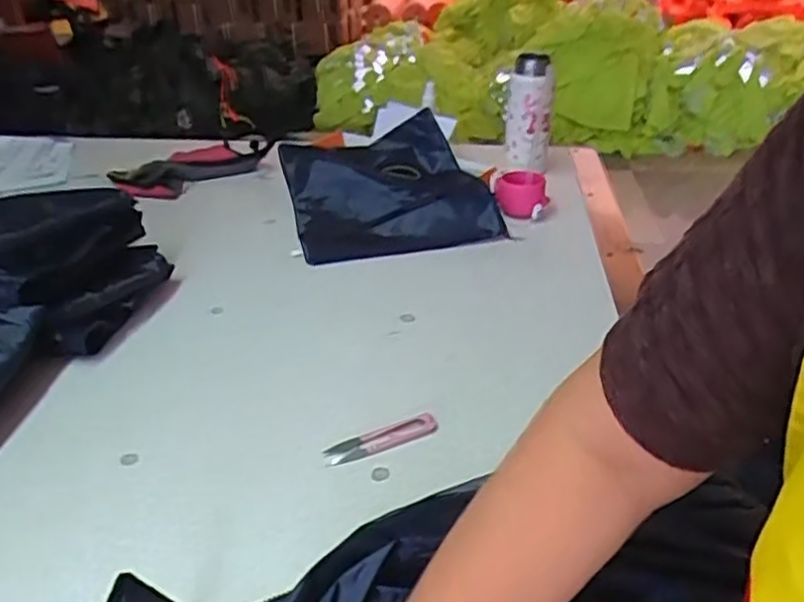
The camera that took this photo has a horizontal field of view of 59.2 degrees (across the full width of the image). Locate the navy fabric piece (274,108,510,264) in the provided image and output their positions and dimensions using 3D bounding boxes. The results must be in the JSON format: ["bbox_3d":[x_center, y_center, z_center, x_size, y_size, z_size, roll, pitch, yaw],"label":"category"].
[{"bbox_3d":[-0.028,-0.181,1.102,0.287,0.036,0.347,-15,36,-5],"label":"navy fabric piece"}]

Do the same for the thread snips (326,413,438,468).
[{"bbox_3d":[-0.017,0.121,0.630,0.106,0.014,0.021,-15,33,-24],"label":"thread snips"}]

